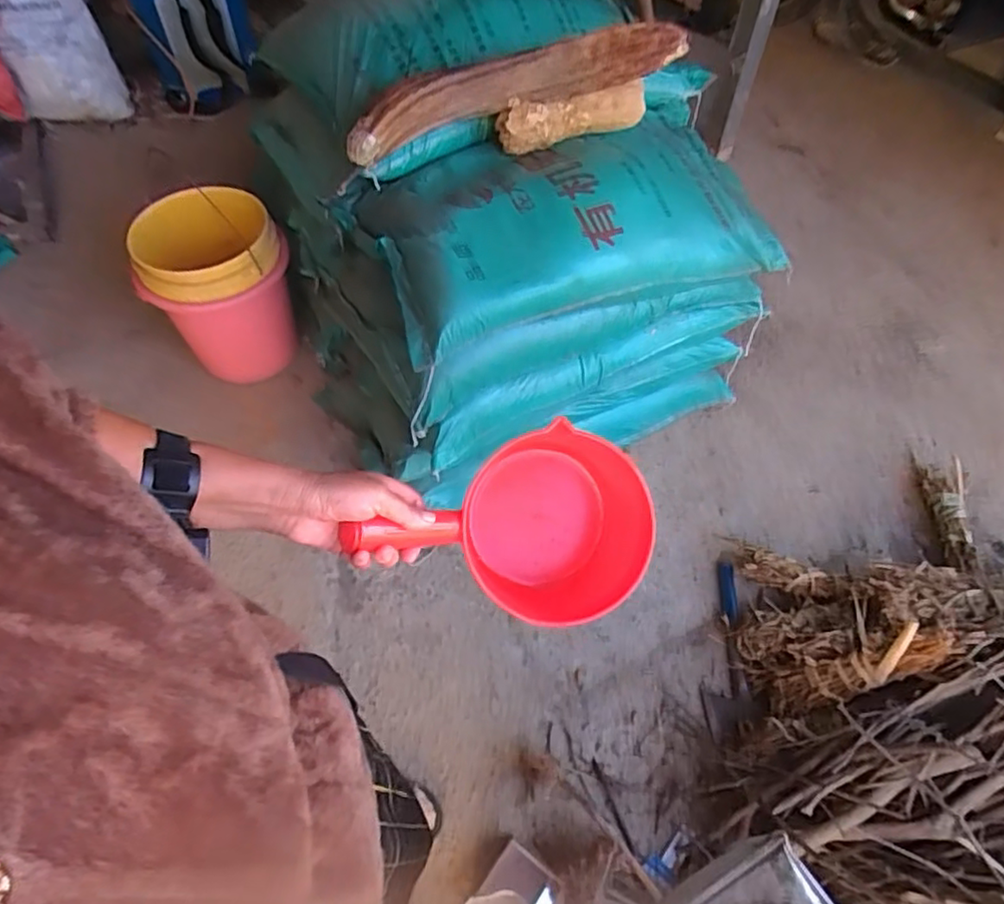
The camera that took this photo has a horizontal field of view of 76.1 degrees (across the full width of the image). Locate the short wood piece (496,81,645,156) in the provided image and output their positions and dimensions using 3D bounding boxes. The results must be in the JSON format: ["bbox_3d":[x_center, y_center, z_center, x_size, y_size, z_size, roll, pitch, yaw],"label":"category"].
[{"bbox_3d":[0.141,-0.662,1.262,0.295,0.086,0.056,-17,58,-12],"label":"short wood piece"}]

